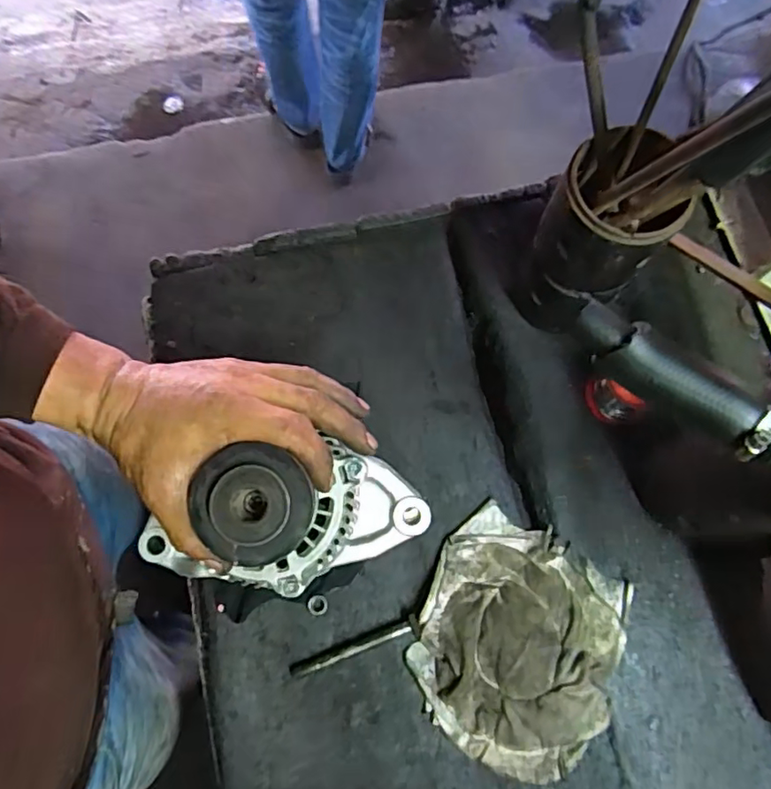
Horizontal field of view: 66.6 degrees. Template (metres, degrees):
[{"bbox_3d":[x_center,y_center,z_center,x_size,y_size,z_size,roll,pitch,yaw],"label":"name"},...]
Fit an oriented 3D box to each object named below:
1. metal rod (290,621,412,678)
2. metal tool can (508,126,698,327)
[{"bbox_3d":[-0.026,0.198,0.457,0.098,0.010,0.010,-19,75,-7],"label":"metal rod"},{"bbox_3d":[0.154,-0.109,0.446,0.085,0.194,0.077,21,74,9],"label":"metal tool can"}]

